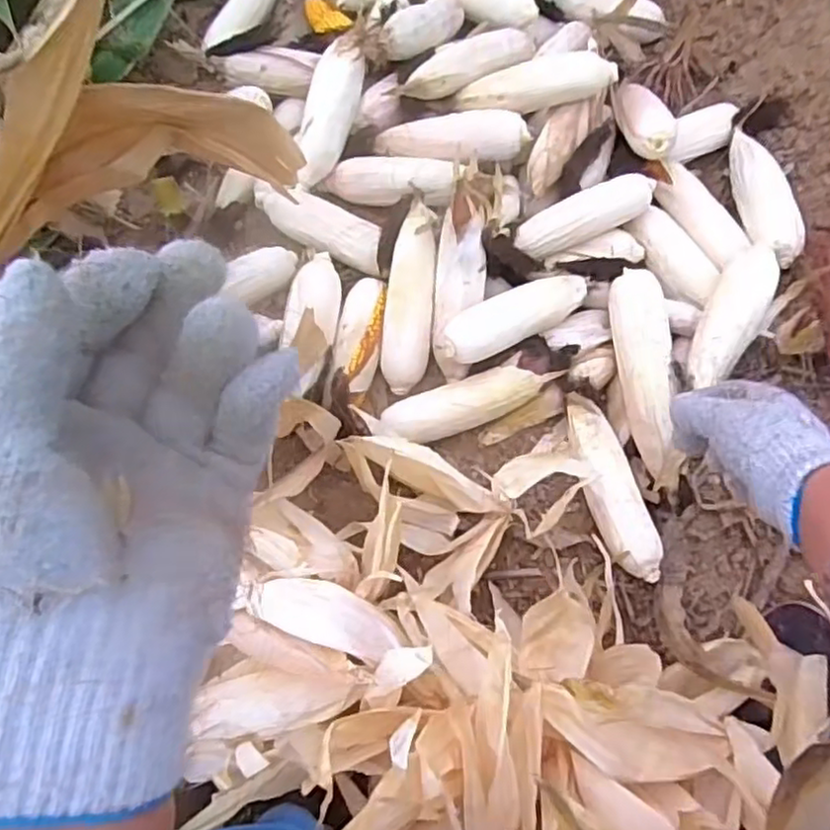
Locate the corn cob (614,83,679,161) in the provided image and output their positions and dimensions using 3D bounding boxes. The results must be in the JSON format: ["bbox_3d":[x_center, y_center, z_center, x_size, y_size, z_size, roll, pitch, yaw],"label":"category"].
[{"bbox_3d":[0.290,-0.379,0.857,0.055,0.038,0.151,-8,53,0],"label":"corn cob"}]

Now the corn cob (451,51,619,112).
[{"bbox_3d":[0.150,-0.420,0.856,0.204,0.043,0.052,-4,67,14],"label":"corn cob"}]

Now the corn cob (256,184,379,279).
[{"bbox_3d":[-0.122,-0.243,0.843,0.191,0.053,0.058,26,71,12],"label":"corn cob"}]

